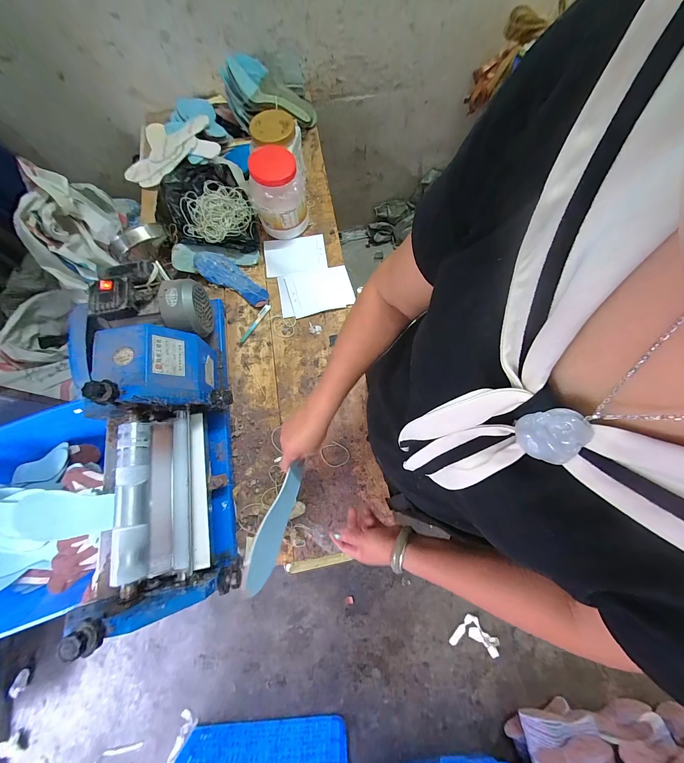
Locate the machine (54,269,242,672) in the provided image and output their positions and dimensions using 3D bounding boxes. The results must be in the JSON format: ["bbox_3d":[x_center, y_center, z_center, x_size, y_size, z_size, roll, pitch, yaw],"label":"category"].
[{"bbox_3d":[-0.376,0.085,0.591,0.281,0.219,0.644,-17,74,-4],"label":"machine"}]

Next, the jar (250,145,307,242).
[{"bbox_3d":[-0.174,-0.508,0.794,0.144,0.175,0.127,-12,74,-3],"label":"jar"}]

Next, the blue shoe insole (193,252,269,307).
[{"bbox_3d":[-0.305,-0.297,0.822,0.234,0.043,0.079,28,76,9],"label":"blue shoe insole"}]

